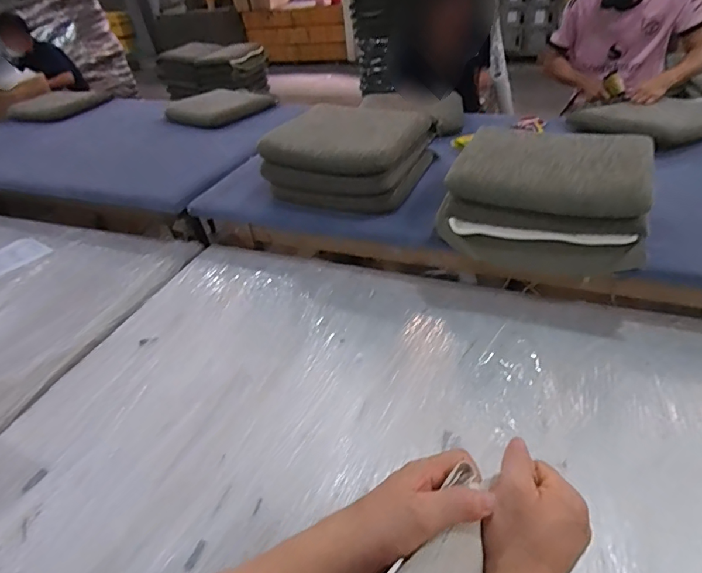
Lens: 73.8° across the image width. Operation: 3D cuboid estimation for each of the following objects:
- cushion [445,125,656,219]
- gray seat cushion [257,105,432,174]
[{"bbox_3d":[0.481,-0.287,1.126,0.418,0.076,0.313,11,40,22],"label":"cushion"},{"bbox_3d":[-0.007,-0.484,1.441,0.407,0.107,0.388,11,40,23],"label":"gray seat cushion"}]

